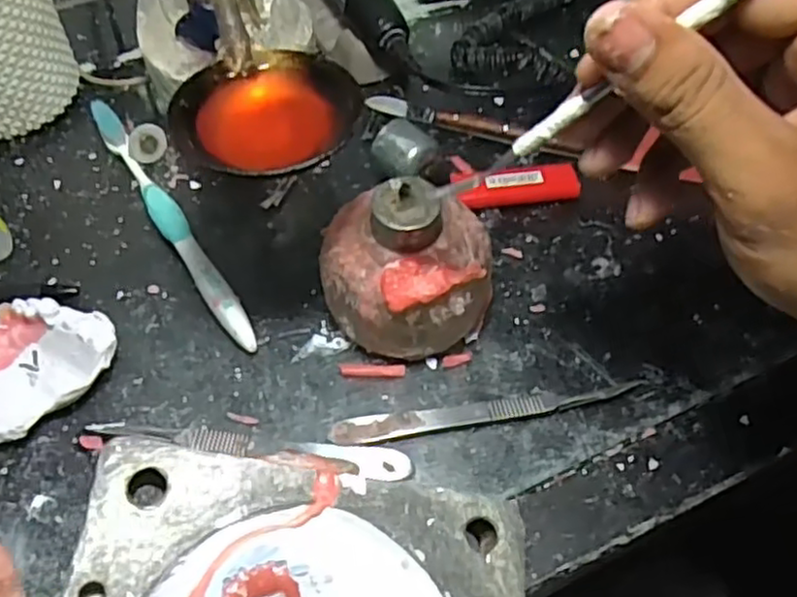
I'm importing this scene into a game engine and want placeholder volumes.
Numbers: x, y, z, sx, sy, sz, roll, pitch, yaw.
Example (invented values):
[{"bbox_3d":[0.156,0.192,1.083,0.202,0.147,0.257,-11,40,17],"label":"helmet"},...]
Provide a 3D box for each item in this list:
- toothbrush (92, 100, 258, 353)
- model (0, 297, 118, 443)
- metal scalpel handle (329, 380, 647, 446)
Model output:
[{"bbox_3d":[-0.118,-0.041,0.361,0.014,0.016,0.178,-28,61,-18],"label":"toothbrush"},{"bbox_3d":[-0.158,0.028,0.308,0.066,0.026,0.053,-28,61,-18],"label":"model"},{"bbox_3d":[0.039,0.049,0.309,0.136,0.006,0.012,-8,57,-6],"label":"metal scalpel handle"}]

